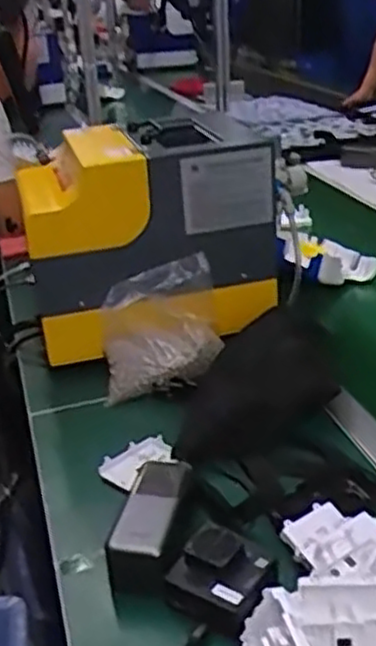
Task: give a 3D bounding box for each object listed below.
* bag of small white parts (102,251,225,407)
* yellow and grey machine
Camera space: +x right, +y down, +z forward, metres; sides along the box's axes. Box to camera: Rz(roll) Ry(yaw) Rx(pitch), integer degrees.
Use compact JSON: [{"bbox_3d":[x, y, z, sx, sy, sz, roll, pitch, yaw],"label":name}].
[{"bbox_3d":[-0.035,0.007,0.972,0.156,0.135,0.101,-6,27,-5],"label":"bag of small white parts"},{"bbox_3d":[-0.065,-0.129,1.046,0.347,0.256,0.216,-11,28,-15],"label":"yellow and grey machine"}]

